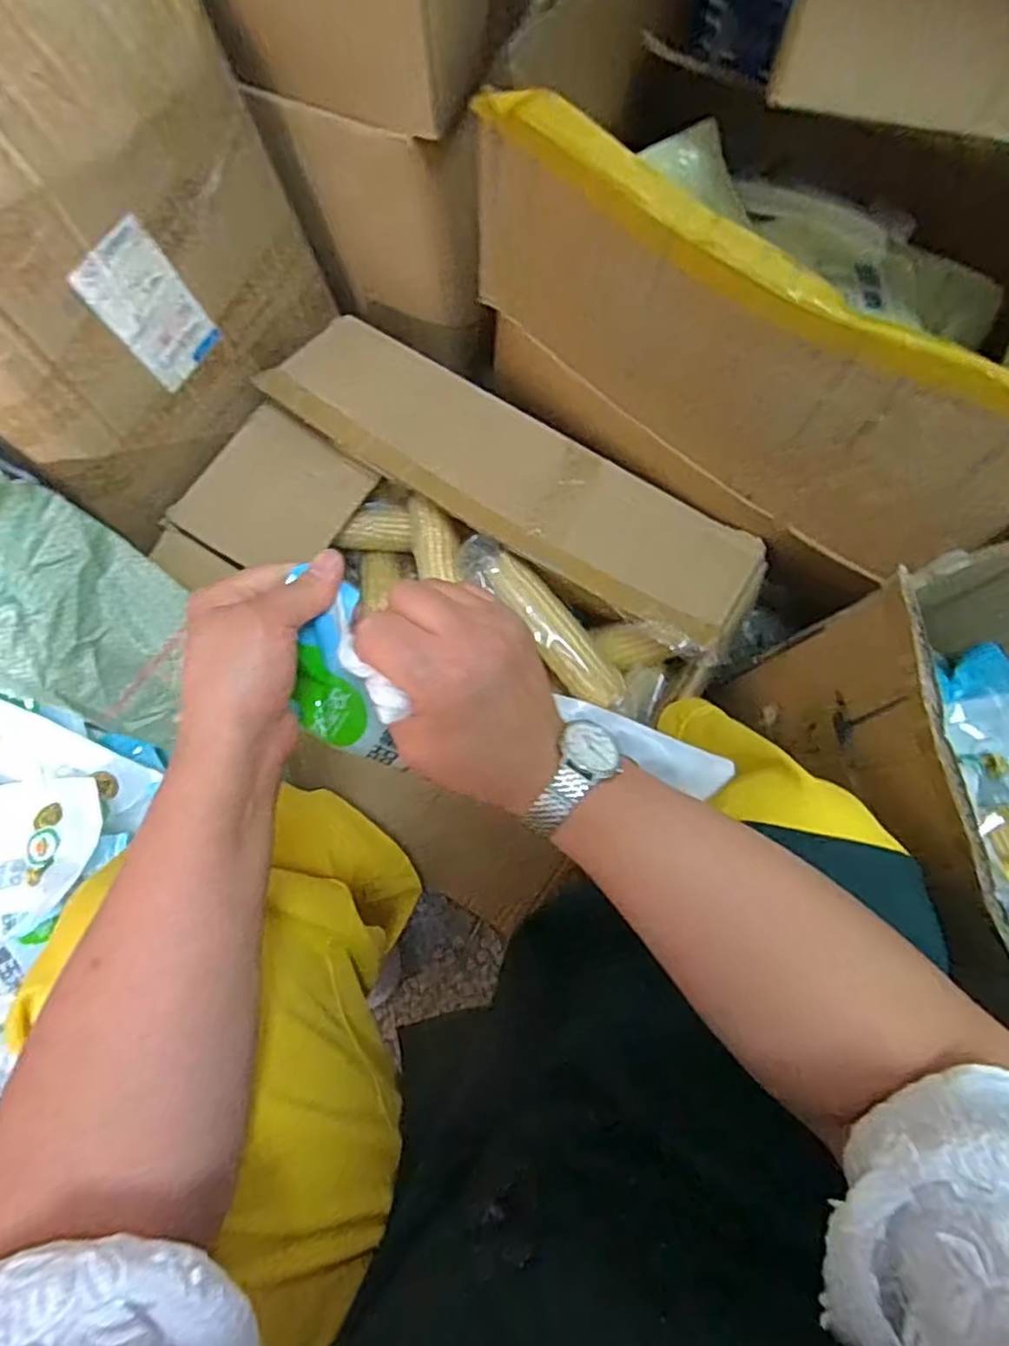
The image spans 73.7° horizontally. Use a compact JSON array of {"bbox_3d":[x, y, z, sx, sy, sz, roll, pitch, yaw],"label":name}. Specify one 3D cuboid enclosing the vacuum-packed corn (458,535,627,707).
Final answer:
[{"bbox_3d":[0.039,-0.055,0.684,0.054,0.045,0.220,-41,79,-10],"label":"vacuum-packed corn"}]

